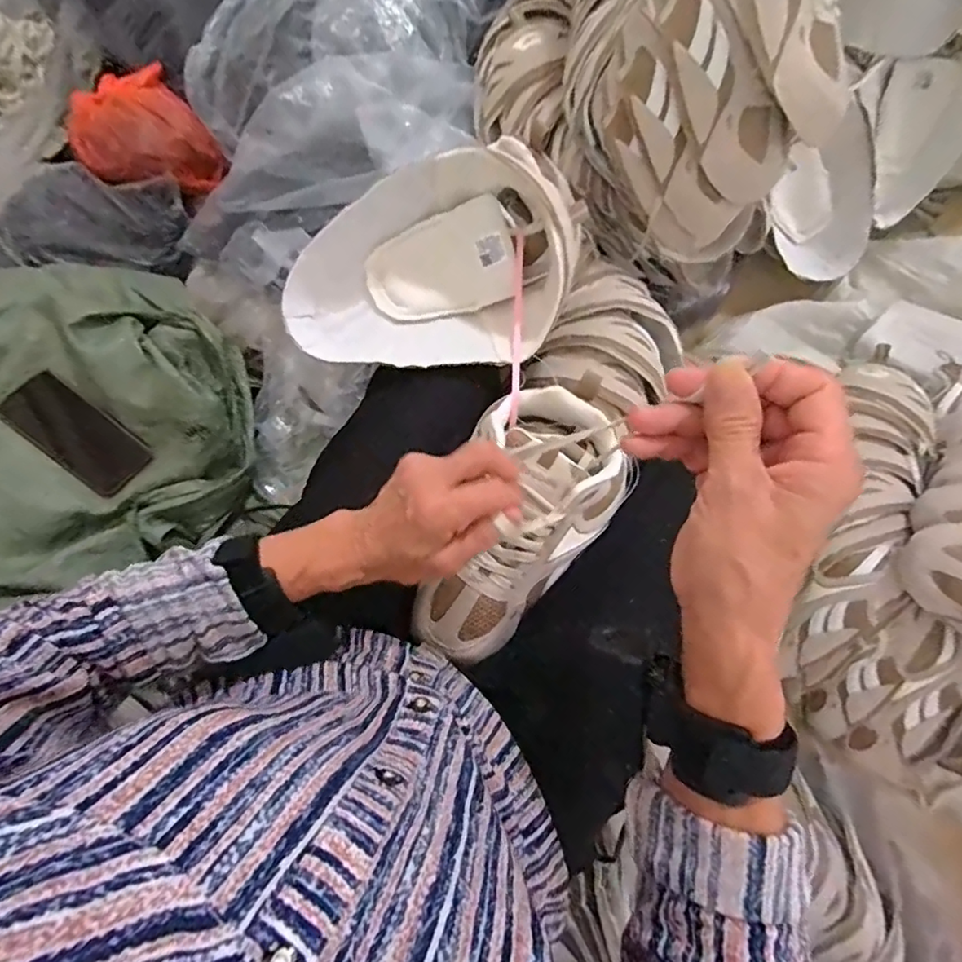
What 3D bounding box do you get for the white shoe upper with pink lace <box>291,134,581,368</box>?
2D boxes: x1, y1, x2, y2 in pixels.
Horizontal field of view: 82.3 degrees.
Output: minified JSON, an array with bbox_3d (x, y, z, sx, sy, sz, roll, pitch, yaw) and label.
[{"bbox_3d":[-0.036,-0.168,0.457,0.256,0.103,0.156,-22,80,-3],"label":"white shoe upper with pink lace"}]

